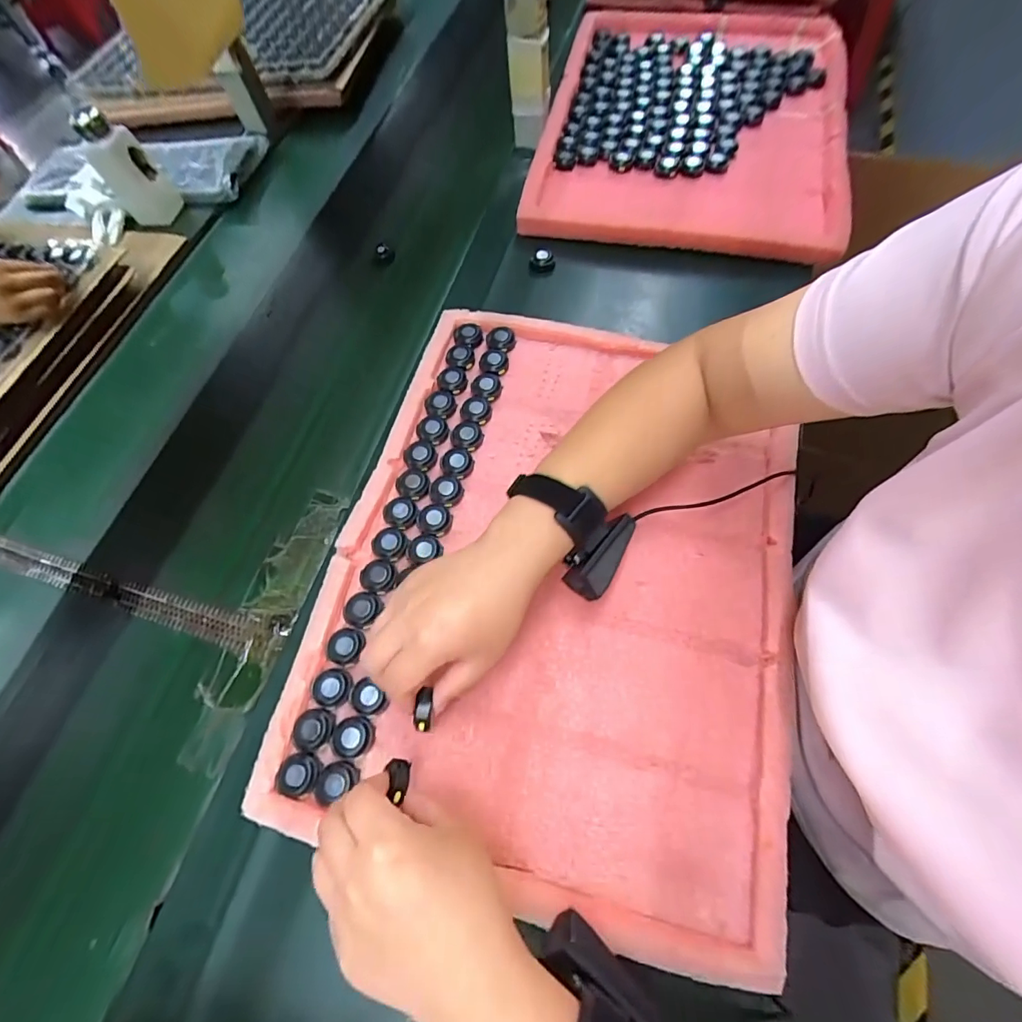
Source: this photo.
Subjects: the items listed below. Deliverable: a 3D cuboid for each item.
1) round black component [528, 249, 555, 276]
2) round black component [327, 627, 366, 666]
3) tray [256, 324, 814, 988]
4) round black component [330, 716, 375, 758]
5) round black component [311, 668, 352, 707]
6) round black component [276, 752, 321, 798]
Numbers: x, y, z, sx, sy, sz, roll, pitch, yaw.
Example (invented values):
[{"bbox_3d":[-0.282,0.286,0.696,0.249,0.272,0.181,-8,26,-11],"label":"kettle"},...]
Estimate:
[{"bbox_3d":[0.036,-0.302,0.584,0.030,0.016,0.030,0,67,1],"label":"round black component"},{"bbox_3d":[-0.133,0.108,0.386,0.028,0.008,0.028,0,67,1],"label":"round black component"},{"bbox_3d":[0.042,0.034,0.416,0.374,0.028,0.499,12,68,6],"label":"tray"},{"bbox_3d":[-0.118,0.168,0.358,0.029,0.009,0.026,3,68,3],"label":"round black component"},{"bbox_3d":[-0.139,0.137,0.373,0.029,0.006,0.027,5,68,3],"label":"round black component"},{"bbox_3d":[-0.156,0.192,0.352,0.029,0.009,0.028,0,67,1],"label":"round black component"}]

